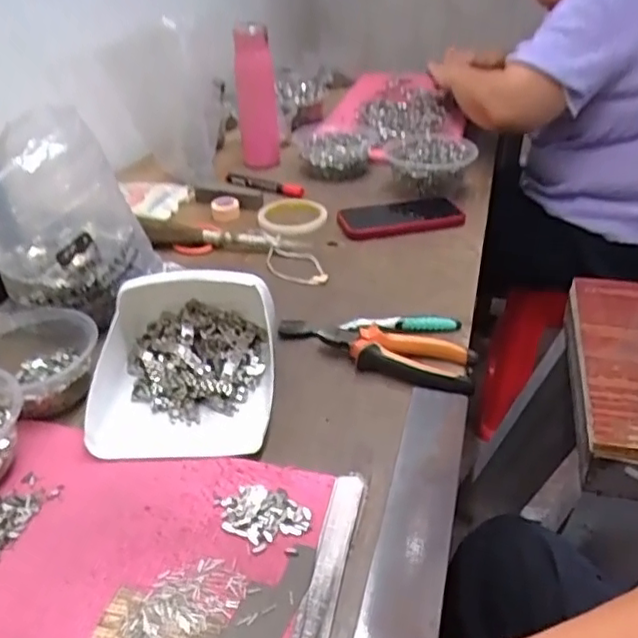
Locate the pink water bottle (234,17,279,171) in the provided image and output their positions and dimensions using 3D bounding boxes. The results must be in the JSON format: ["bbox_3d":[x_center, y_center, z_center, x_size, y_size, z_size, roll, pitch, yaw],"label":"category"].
[{"bbox_3d":[-0.104,-0.368,1.031,0.062,0.214,0.053,-9,36,-9],"label":"pink water bottle"}]

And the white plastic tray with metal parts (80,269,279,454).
[{"bbox_3d":[-0.121,0.028,0.548,0.158,0.076,0.177,-2,35,1],"label":"white plastic tray with metal parts"}]

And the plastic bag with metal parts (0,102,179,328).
[{"bbox_3d":[-0.254,-0.105,0.640,0.155,0.189,0.152,-19,38,-21],"label":"plastic bag with metal parts"}]

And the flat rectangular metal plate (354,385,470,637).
[{"bbox_3d":[0.076,0.134,0.462,0.049,0.009,0.247,8,37,14],"label":"flat rectangular metal plate"}]

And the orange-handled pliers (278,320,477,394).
[{"bbox_3d":[0.056,0.025,0.606,0.195,0.024,0.057,16,40,25],"label":"orange-handled pliers"}]

